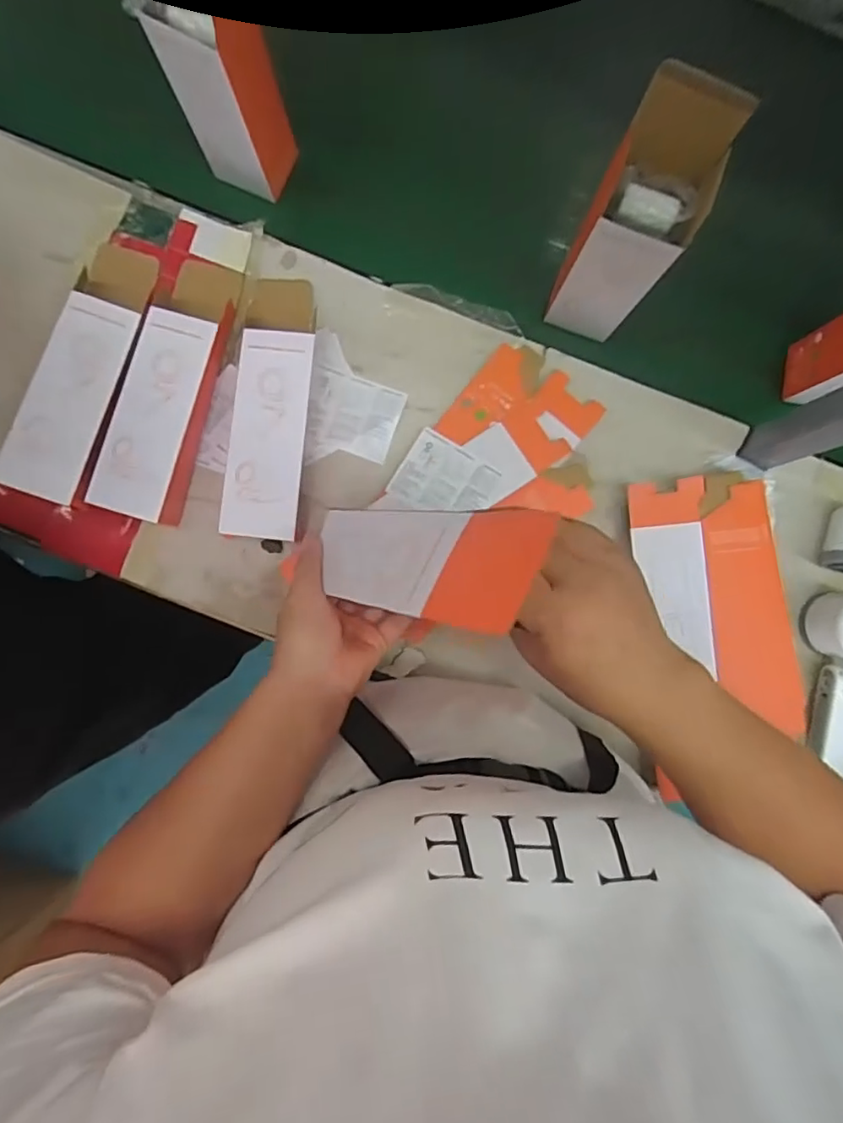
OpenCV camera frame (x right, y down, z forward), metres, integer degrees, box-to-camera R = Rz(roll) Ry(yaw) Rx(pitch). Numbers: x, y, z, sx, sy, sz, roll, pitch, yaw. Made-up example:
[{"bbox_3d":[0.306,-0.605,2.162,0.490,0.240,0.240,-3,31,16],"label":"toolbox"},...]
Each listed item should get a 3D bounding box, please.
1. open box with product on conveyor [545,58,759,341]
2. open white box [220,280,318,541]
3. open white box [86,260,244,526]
[{"bbox_3d":[0.155,-0.247,0.450,0.069,0.214,0.064,22,89,0],"label":"open box with product on conveyor"},{"bbox_3d":[-0.127,-0.139,0.519,0.073,0.058,0.240,2,89,0],"label":"open white box"},{"bbox_3d":[-0.218,-0.156,0.523,0.074,0.055,0.239,12,89,0],"label":"open white box"}]

